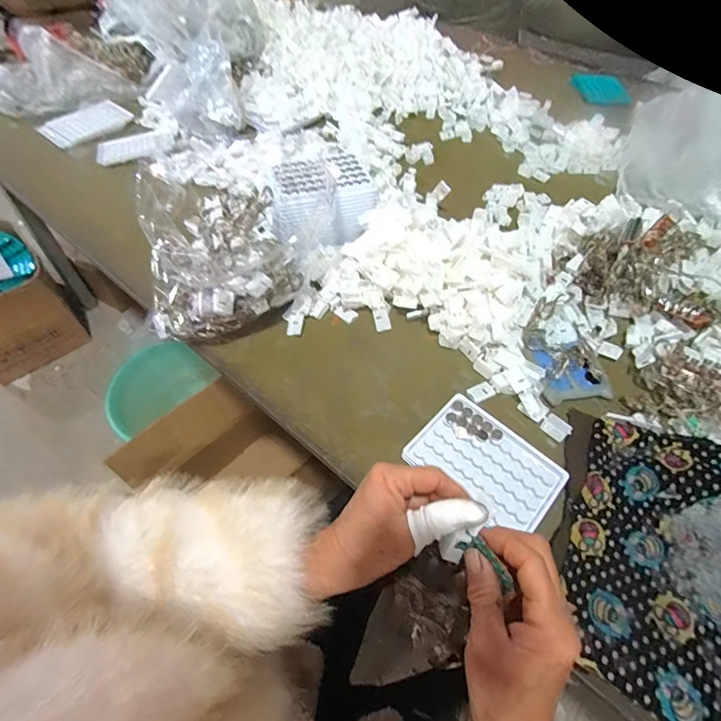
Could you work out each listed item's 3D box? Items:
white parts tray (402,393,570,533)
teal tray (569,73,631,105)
[{"bbox_3d":[0.121,0.101,0.402,0.130,0.017,0.091,38,61,23],"label":"white parts tray"},{"bbox_3d":[0.563,-0.638,0.974,0.101,0.022,0.142,-1,53,-2],"label":"teal tray"}]

